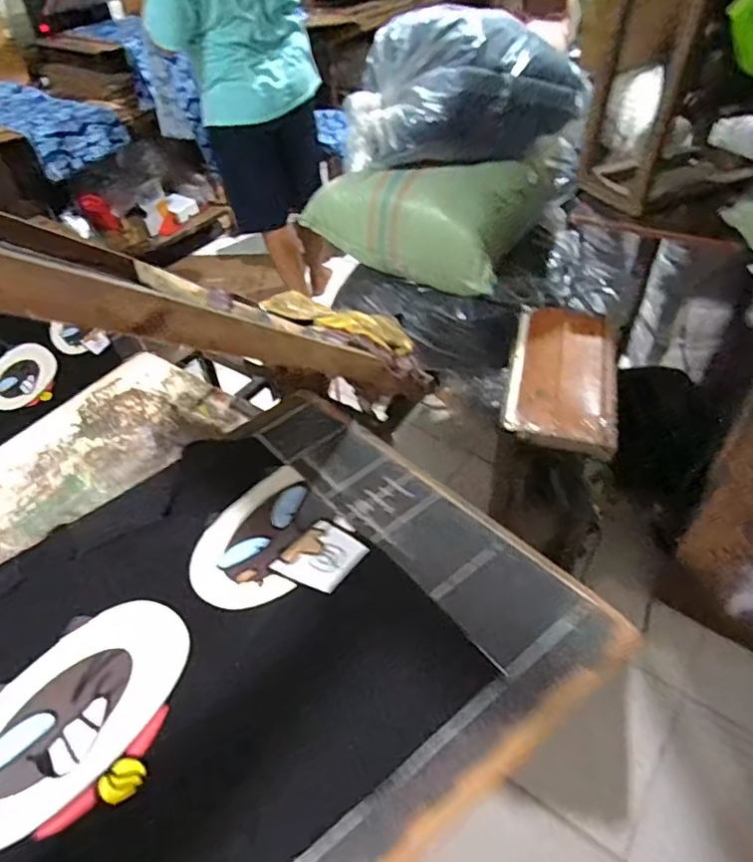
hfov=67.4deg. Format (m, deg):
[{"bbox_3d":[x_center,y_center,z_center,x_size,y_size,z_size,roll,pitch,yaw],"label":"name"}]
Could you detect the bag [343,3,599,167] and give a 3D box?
[{"bbox_3d":[0.230,-0.867,1.439,0.612,0.273,0.348,-3,47,-3],"label":"bag"}]

